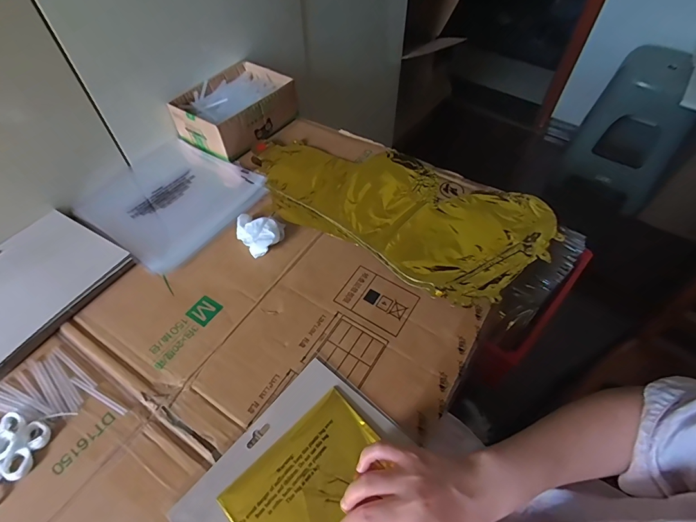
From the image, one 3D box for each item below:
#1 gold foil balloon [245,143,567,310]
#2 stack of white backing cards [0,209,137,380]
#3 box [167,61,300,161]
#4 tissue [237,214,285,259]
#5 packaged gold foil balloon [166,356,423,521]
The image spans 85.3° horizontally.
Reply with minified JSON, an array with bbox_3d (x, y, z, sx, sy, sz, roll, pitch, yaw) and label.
[{"bbox_3d":[0.065,-0.086,0.576,0.461,0.010,0.229,23,56,15],"label":"gold foil balloon"},{"bbox_3d":[-0.397,0.026,0.472,0.162,0.012,0.197,28,58,18],"label":"stack of white backing cards"},{"bbox_3d":[-0.197,-0.275,0.675,0.139,0.064,0.188,30,59,19],"label":"box"},{"bbox_3d":[-0.124,-0.037,0.517,0.063,0.026,0.061,6,54,3],"label":"tissue"},{"bbox_3d":[-0.036,0.210,0.352,0.164,0.013,0.197,35,60,22],"label":"packaged gold foil balloon"}]

